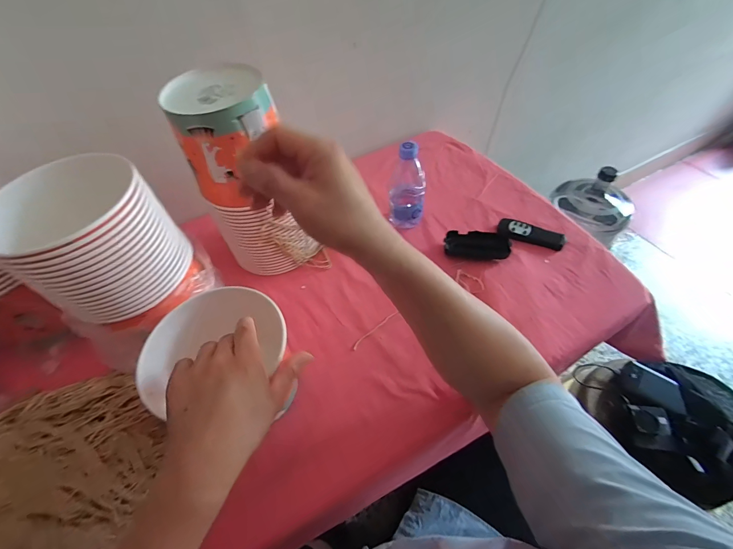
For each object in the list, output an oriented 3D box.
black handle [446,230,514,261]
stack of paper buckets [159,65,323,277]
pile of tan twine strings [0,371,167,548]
[{"bbox_3d":[0.197,-0.053,0.601,0.110,0.021,0.058,4,54,8],"label":"black handle"},{"bbox_3d":[-0.173,-0.130,0.524,0.131,0.289,0.124,-7,53,0],"label":"stack of paper buckets"},{"bbox_3d":[-0.419,0.249,0.383,0.325,0.081,0.213,-23,55,-12],"label":"pile of tan twine strings"}]

